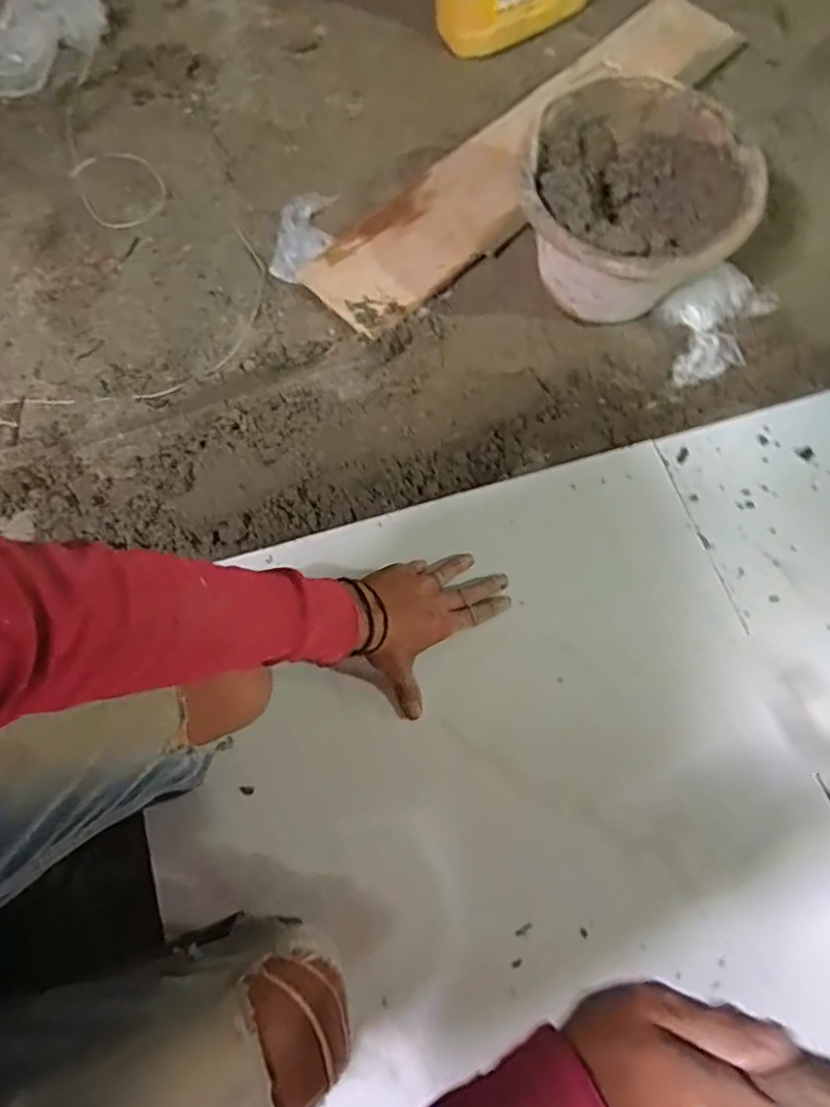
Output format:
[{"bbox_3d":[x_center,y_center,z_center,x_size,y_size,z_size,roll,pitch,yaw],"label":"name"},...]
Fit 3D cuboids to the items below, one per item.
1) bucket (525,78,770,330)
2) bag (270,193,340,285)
[{"bbox_3d":[0.234,-0.370,0.714,0.234,0.179,0.235,1,70,-1],"label":"bucket"},{"bbox_3d":[-0.146,-0.421,0.821,0.072,0.014,0.152,4,70,0],"label":"bag"}]

